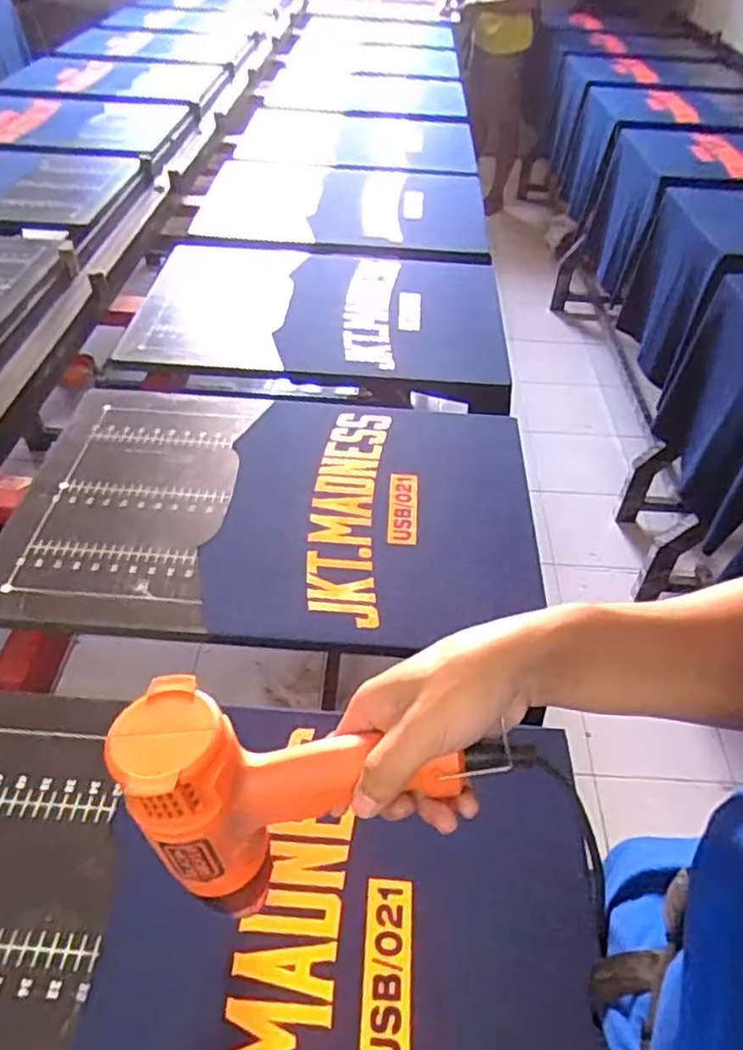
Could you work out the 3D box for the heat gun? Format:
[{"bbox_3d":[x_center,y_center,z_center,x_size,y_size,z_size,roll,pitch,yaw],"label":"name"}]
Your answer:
[{"bbox_3d":[-0.029,0.163,0.387,0.213,0.130,0.072,6,44,4],"label":"heat gun"}]

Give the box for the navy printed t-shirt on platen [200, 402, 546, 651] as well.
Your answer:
[{"bbox_3d":[0.009,-0.015,0.817,0.369,0.040,0.401,2,44,0],"label":"navy printed t-shirt on platen"}]

